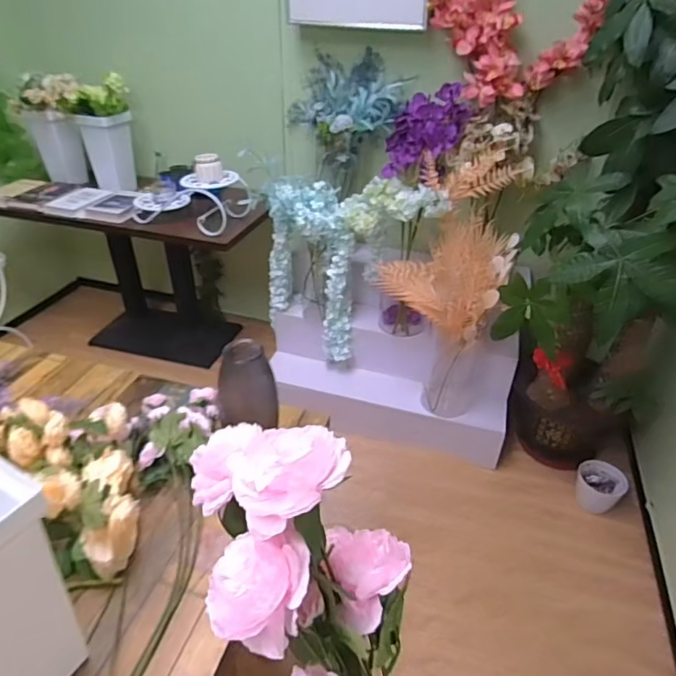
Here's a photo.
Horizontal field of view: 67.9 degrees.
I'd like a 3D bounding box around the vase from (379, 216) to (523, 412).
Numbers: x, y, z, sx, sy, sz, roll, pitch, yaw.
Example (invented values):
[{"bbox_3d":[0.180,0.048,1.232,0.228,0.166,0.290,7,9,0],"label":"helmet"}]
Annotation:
[{"bbox_3d":[0.337,-0.062,1.747,0.415,0.650,0.223,7,35,8],"label":"vase"}]

